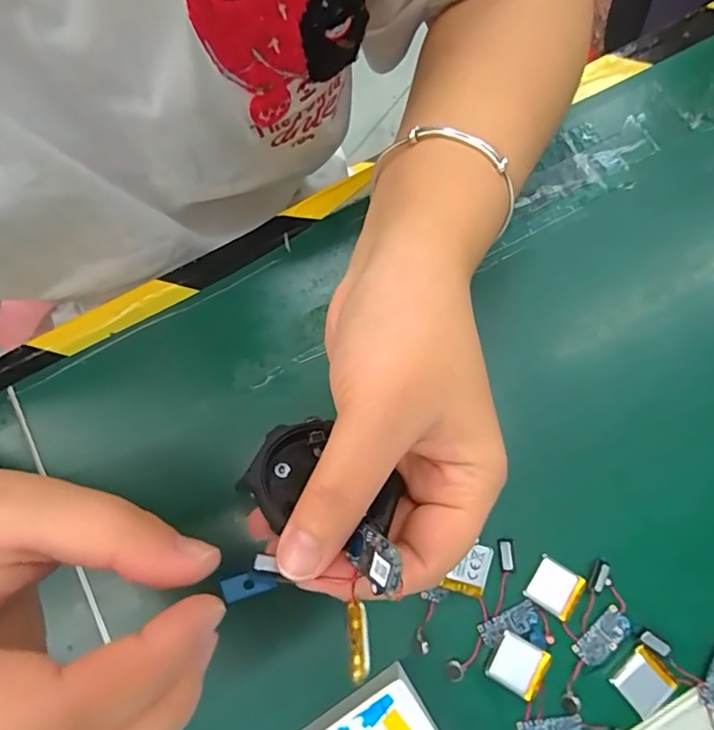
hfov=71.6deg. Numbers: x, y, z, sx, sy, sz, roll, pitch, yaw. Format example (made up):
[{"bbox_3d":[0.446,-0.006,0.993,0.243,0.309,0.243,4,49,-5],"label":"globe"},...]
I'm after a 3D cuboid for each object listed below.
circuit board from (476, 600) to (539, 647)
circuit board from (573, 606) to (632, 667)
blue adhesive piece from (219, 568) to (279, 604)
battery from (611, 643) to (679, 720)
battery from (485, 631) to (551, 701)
[{"bbox_3d":[0.070,0.120,0.227,0.027,0.004,0.012,-25,77,-5],"label":"circuit board"},{"bbox_3d":[0.112,0.124,0.226,0.028,0.004,0.012,-39,79,-9],"label":"circuit board"},{"bbox_3d":[-0.032,0.064,0.144,0.015,0.004,0.007,-16,63,-14],"label":"blue adhesive piece"},{"bbox_3d":[0.128,0.141,0.220,0.022,0.004,0.021,-41,79,-9],"label":"battery"},{"bbox_3d":[0.072,0.135,0.222,0.022,0.006,0.022,29,78,7],"label":"battery"}]

